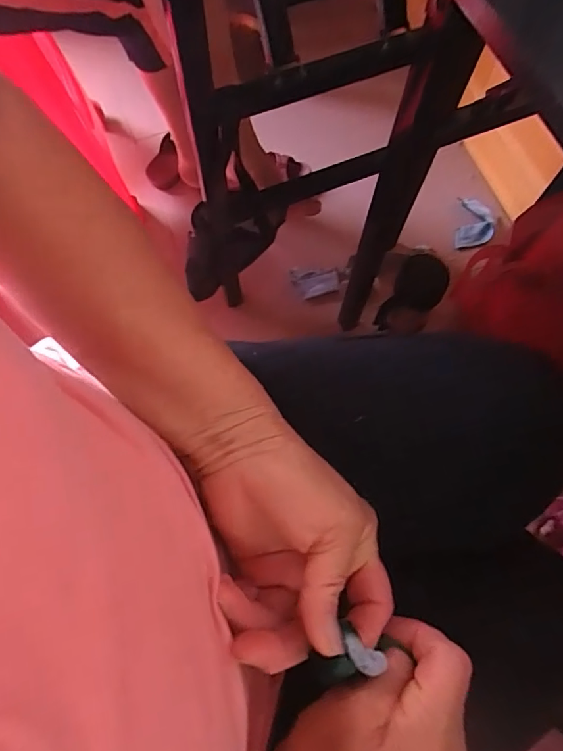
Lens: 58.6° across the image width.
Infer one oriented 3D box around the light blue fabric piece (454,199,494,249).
[{"bbox_3d":[0.422,-0.328,1.090,0.073,0.022,0.113,13,72,4],"label":"light blue fabric piece"}]

